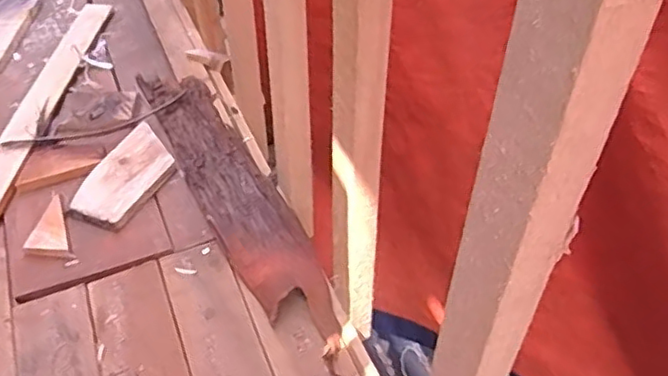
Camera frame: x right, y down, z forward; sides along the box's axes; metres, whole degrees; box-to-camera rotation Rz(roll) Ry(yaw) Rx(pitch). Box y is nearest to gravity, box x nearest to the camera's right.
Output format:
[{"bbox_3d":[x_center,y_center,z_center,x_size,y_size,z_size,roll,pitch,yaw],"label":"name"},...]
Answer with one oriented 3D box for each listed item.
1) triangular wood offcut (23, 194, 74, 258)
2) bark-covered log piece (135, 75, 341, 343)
[{"bbox_3d":[-0.374,0.057,0.815,0.052,0.016,0.100,-19,50,-16],"label":"triangular wood offcut"},{"bbox_3d":[-0.151,-0.016,0.873,0.102,0.044,0.551,-22,51,-19],"label":"bark-covered log piece"}]

